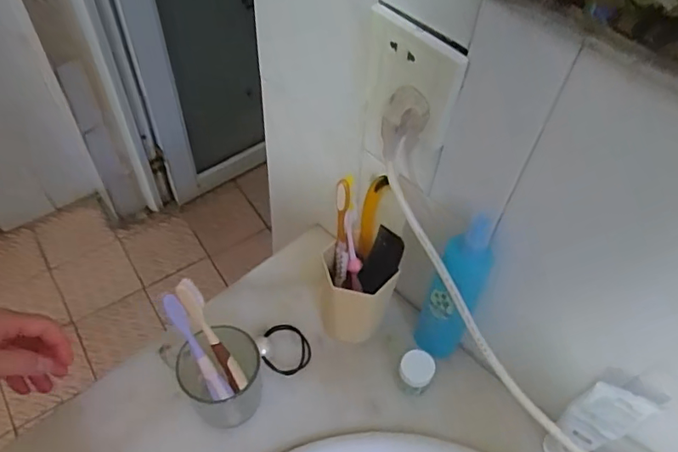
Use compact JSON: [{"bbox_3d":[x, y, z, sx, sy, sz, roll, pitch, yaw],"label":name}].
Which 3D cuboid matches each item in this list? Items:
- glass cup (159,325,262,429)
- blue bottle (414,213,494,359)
[{"bbox_3d":[-0.114,0.145,0.511,0.083,0.084,0.068,-13,55,-13],"label":"glass cup"},{"bbox_3d":[0.109,0.066,0.513,0.051,0.195,0.037,24,55,14],"label":"blue bottle"}]

